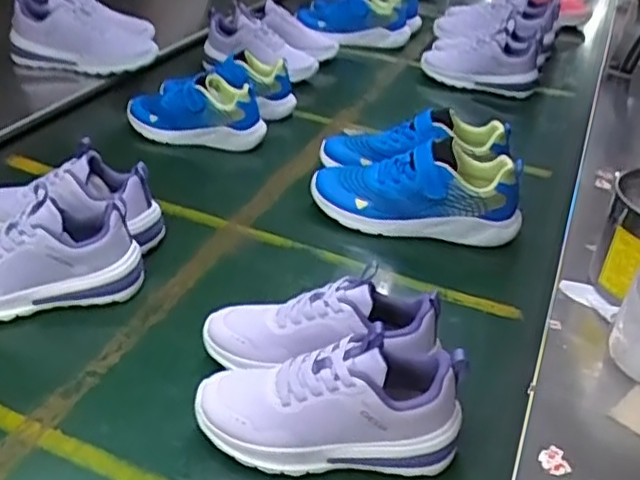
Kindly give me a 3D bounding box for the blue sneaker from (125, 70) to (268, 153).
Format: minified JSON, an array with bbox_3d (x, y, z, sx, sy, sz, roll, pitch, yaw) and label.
[{"bbox_3d":[-0.179,-0.191,1.000,0.207,0.096,0.091,15,36,16],"label":"blue sneaker"}]

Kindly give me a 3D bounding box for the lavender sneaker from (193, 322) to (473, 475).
[{"bbox_3d":[0.009,0.133,0.543,0.214,0.105,0.073,1,34,-5],"label":"lavender sneaker"}]

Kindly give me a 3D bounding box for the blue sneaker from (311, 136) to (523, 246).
[{"bbox_3d":[0.125,-0.070,0.849,0.259,0.109,0.097,10,35,8],"label":"blue sneaker"}]

